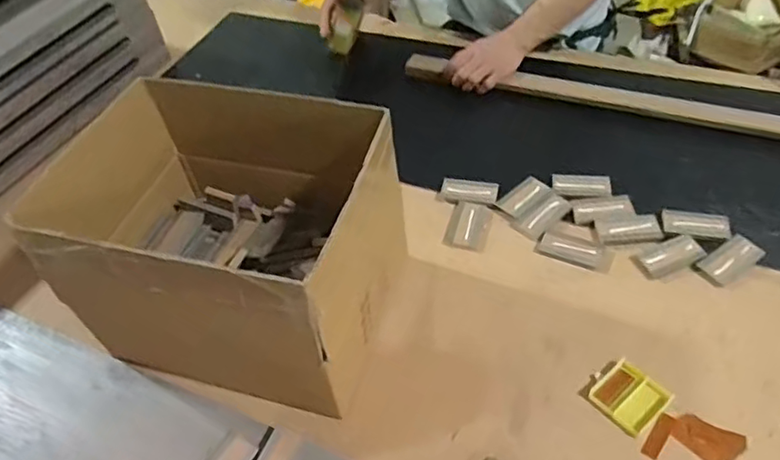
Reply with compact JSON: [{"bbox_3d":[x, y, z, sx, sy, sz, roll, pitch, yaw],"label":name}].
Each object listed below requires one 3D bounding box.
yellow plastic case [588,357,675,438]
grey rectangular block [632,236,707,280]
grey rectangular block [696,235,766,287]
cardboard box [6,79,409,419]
[{"bbox_3d":[0.261,0.181,0.645,0.066,0.009,0.064,-33,54,-23],"label":"yellow plastic case"},{"bbox_3d":[0.359,0.035,0.765,0.087,0.010,0.040,-18,49,-12],"label":"grey rectangular block"},{"bbox_3d":[0.433,0.040,0.755,0.085,0.018,0.038,-27,52,-19],"label":"grey rectangular block"},{"bbox_3d":[-0.169,0.010,0.675,0.324,0.241,0.284,11,51,15],"label":"cardboard box"}]

